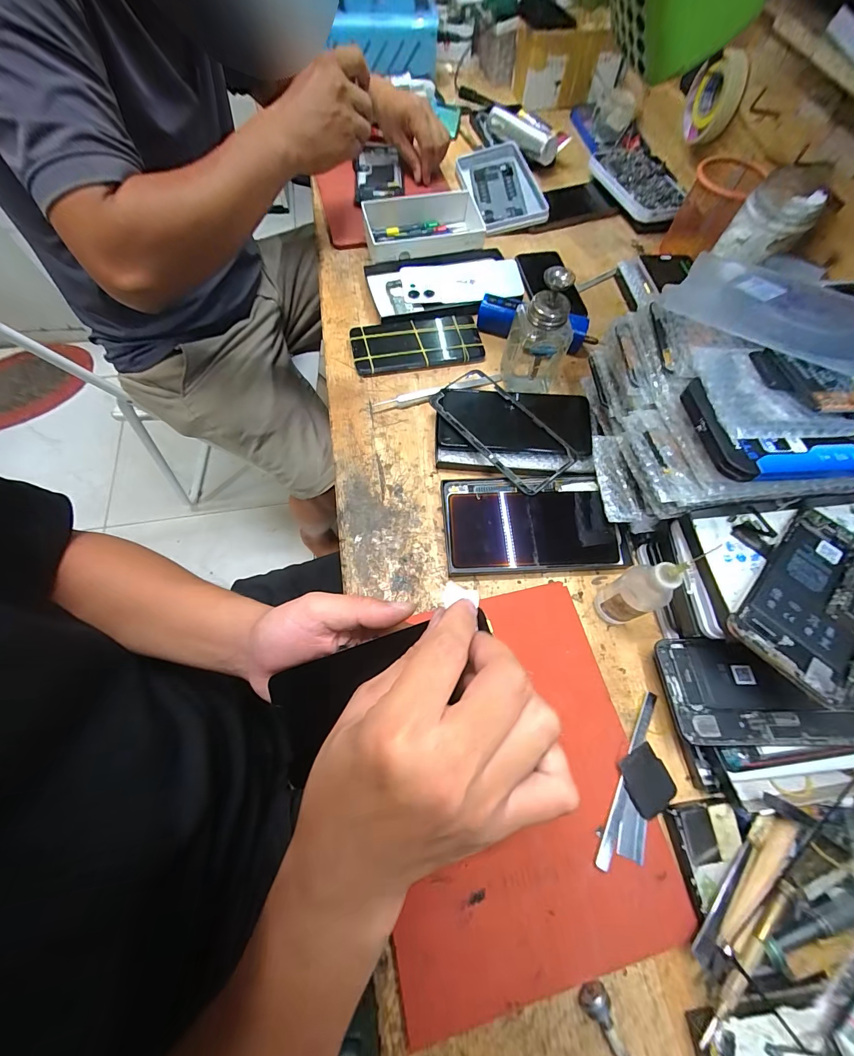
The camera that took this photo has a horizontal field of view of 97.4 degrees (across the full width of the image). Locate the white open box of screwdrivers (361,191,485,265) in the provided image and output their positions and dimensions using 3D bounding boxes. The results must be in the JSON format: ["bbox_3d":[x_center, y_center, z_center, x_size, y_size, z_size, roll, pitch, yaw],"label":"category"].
[{"bbox_3d":[-0.001,-0.419,0.522,0.165,0.052,0.081,-11,67,-6],"label":"white open box of screwdrivers"}]

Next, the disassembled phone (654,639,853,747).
[{"bbox_3d":[0.269,0.126,0.294,0.155,0.005,0.076,-4,60,5],"label":"disassembled phone"}]

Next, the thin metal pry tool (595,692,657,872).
[{"bbox_3d":[0.154,0.189,0.288,0.011,0.004,0.129,29,66,10],"label":"thin metal pry tool"}]

